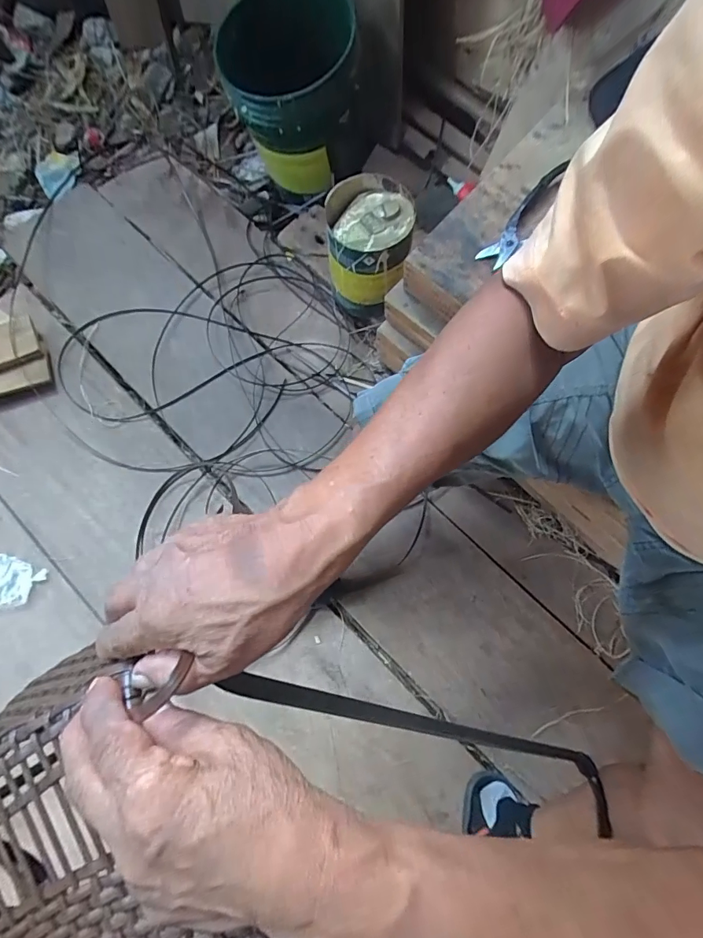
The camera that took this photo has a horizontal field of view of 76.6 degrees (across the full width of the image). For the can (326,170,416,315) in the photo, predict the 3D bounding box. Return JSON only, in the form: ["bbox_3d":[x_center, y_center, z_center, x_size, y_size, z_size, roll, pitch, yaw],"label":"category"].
[{"bbox_3d":[0.035,-0.432,0.902,0.158,0.210,0.176,12,78,4],"label":"can"}]

